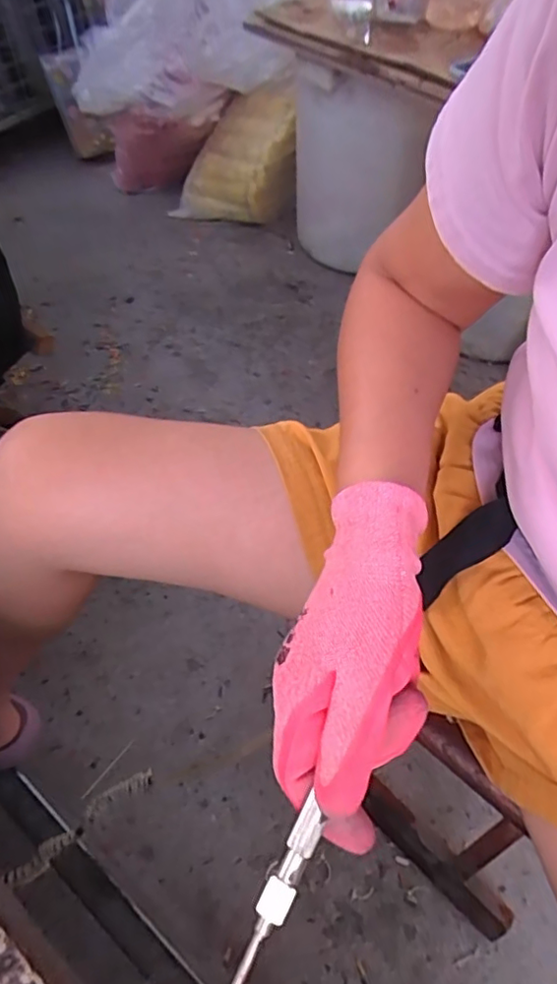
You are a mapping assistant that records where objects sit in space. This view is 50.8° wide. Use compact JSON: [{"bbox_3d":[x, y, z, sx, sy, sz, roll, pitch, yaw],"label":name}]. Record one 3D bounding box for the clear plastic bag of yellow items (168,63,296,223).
[{"bbox_3d":[-0.109,-0.796,1.400,0.296,0.298,0.096,13,56,7],"label":"clear plastic bag of yellow items"}]

